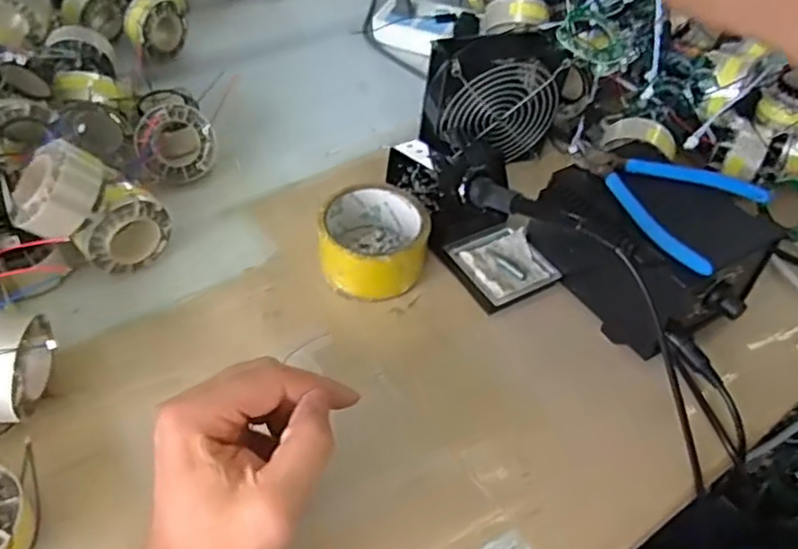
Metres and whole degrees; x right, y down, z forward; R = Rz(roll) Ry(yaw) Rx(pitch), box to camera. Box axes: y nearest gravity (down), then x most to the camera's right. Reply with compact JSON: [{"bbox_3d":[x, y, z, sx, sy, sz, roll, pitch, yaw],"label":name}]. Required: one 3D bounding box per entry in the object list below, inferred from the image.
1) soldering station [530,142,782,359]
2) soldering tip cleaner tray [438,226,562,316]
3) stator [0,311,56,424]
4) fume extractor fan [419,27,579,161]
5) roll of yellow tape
[{"bbox_3d":[0.195,-0.021,0.493,0.116,0.088,0.153,-26,54,-24],"label":"soldering station"},{"bbox_3d":[0.083,-0.006,0.514,0.071,0.017,0.069,-23,53,-23],"label":"soldering tip cleaner tray"},{"bbox_3d":[-0.239,0.060,0.394,0.035,0.074,0.066,6,48,1],"label":"stator"},{"bbox_3d":[0.093,-0.157,0.585,0.144,0.117,0.066,-17,51,-18],"label":"fume extractor fan"},{"bbox_3d":[-0.019,-0.027,0.508,0.083,0.047,0.084,2,48,-2],"label":"roll of yellow tape"}]

